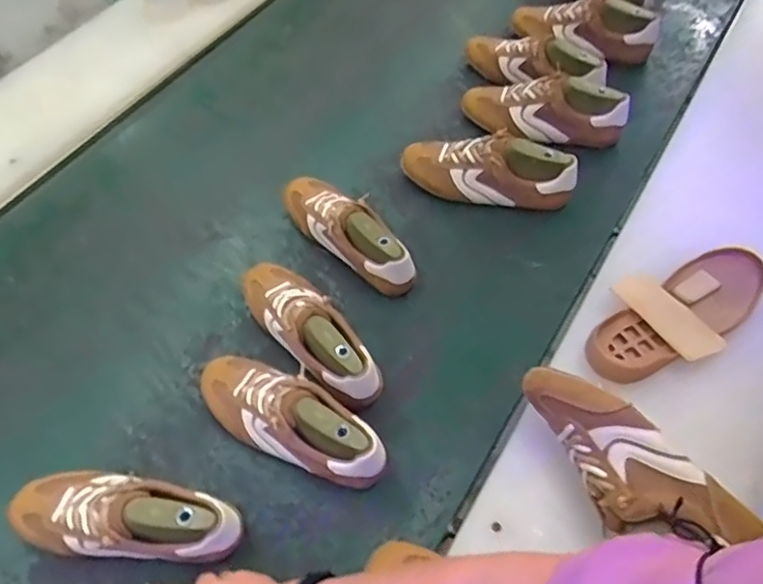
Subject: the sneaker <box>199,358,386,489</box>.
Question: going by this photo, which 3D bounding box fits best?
[{"bbox_3d":[-0.115,0.147,0.695,0.261,0.097,0.087,28,62,20],"label":"sneaker"}]

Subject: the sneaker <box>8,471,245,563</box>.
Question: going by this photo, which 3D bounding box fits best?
[{"bbox_3d":[-0.284,0.245,0.638,0.253,0.092,0.080,7,57,8],"label":"sneaker"}]

